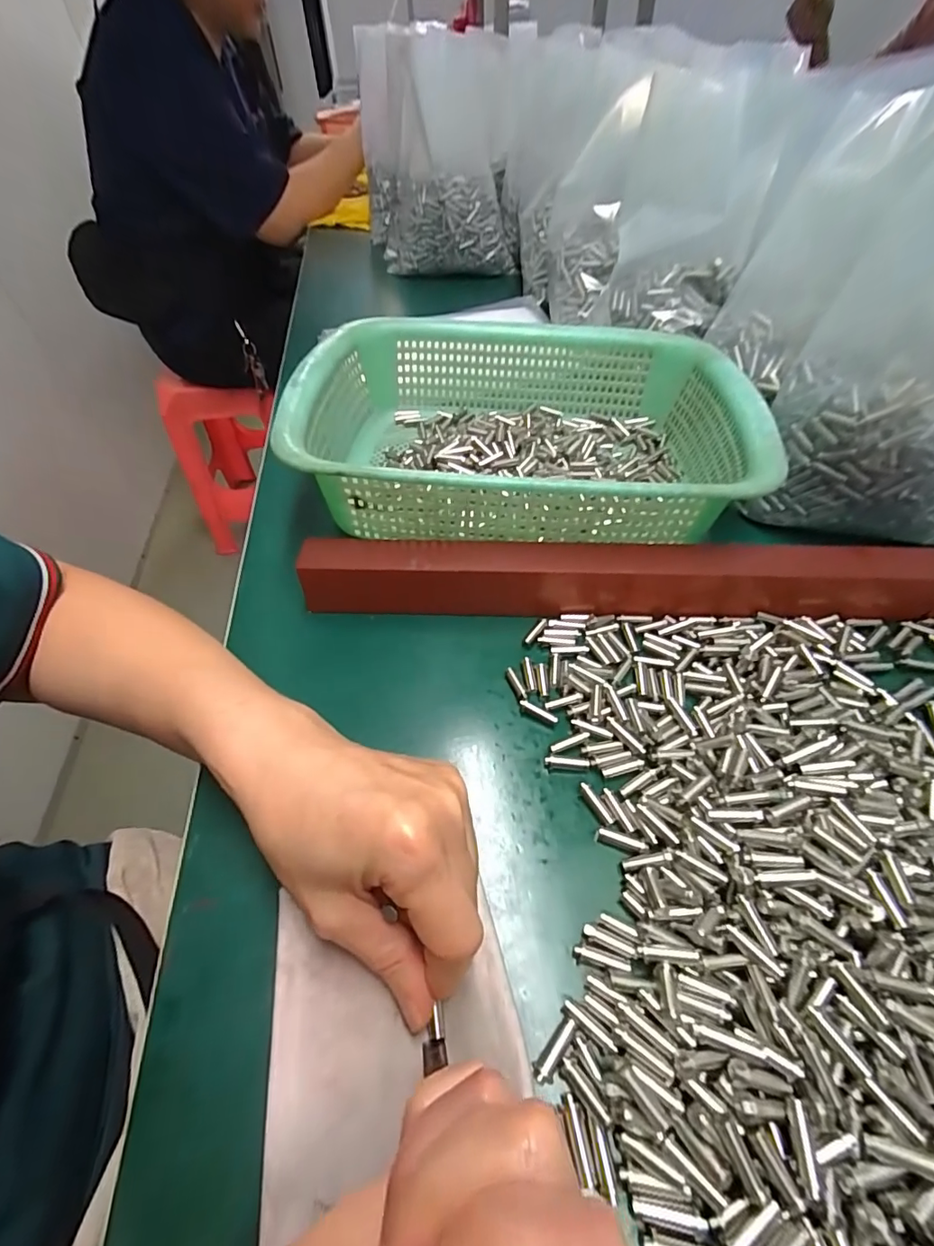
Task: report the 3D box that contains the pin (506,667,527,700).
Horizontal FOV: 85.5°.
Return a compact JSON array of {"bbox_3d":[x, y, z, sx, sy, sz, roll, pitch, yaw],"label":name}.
[{"bbox_3d":[0.026,0.032,0.270,0.005,0.004,0.021,-16,51,-11],"label":"pin"}]

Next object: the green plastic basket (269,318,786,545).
[{"bbox_3d":[0.038,-0.135,0.360,0.294,0.081,0.224,4,50,6],"label":"green plastic basket"}]

